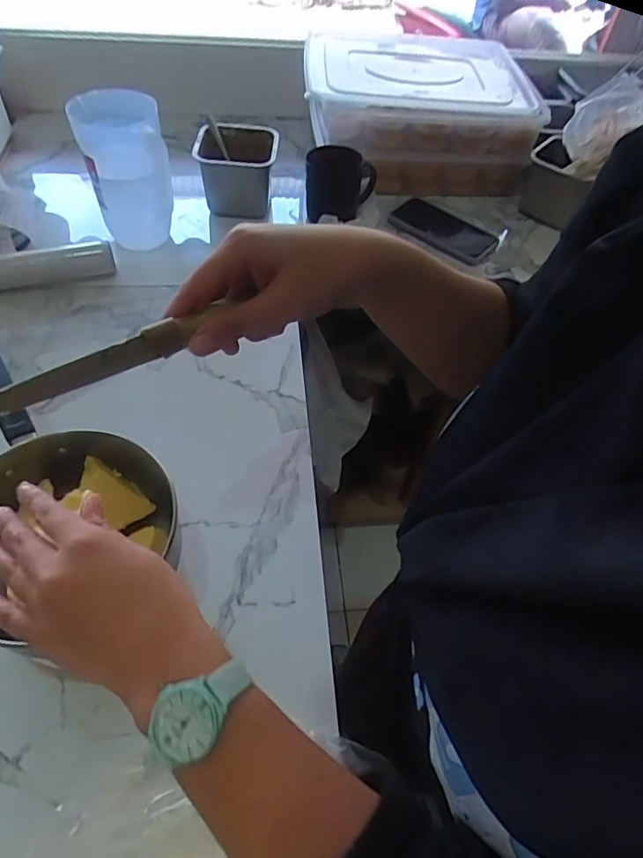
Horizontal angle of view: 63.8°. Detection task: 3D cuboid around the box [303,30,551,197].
[{"bbox_3d":[0.147,-0.520,0.841,0.337,0.153,0.241,-2,54,-5],"label":"box"}]

